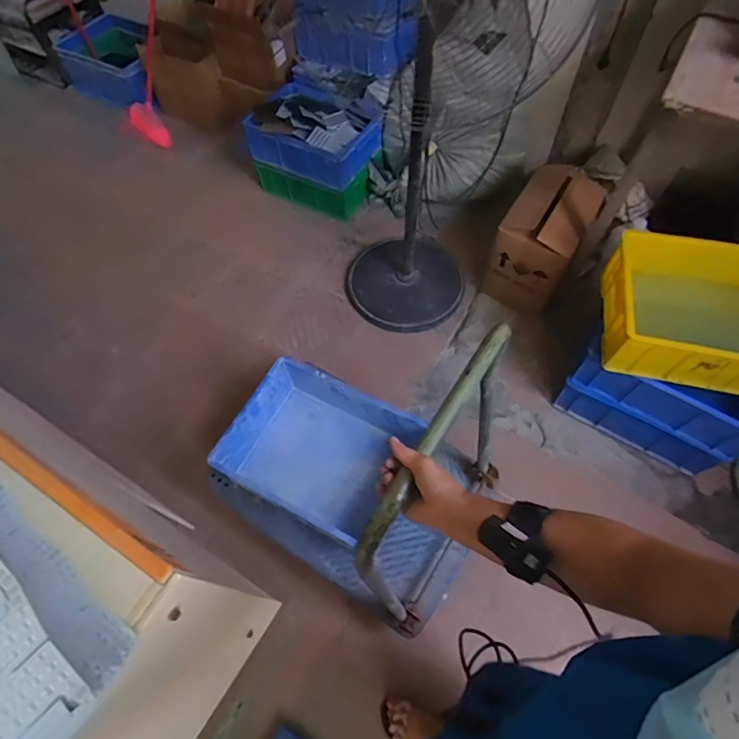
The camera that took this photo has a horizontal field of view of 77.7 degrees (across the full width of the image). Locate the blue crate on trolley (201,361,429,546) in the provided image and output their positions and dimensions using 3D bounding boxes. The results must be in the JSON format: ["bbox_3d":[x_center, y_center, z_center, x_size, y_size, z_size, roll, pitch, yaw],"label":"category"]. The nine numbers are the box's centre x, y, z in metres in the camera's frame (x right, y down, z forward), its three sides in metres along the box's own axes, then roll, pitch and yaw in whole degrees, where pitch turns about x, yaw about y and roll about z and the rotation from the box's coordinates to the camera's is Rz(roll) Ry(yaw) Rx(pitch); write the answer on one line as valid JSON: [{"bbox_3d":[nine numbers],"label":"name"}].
[{"bbox_3d":[-0.151,0.219,1.277,0.443,0.187,0.358,25,65,16],"label":"blue crate on trolley"}]

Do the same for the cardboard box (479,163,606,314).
[{"bbox_3d":[0.631,-0.474,1.673,0.263,0.387,0.428,30,67,18],"label":"cardboard box"}]

